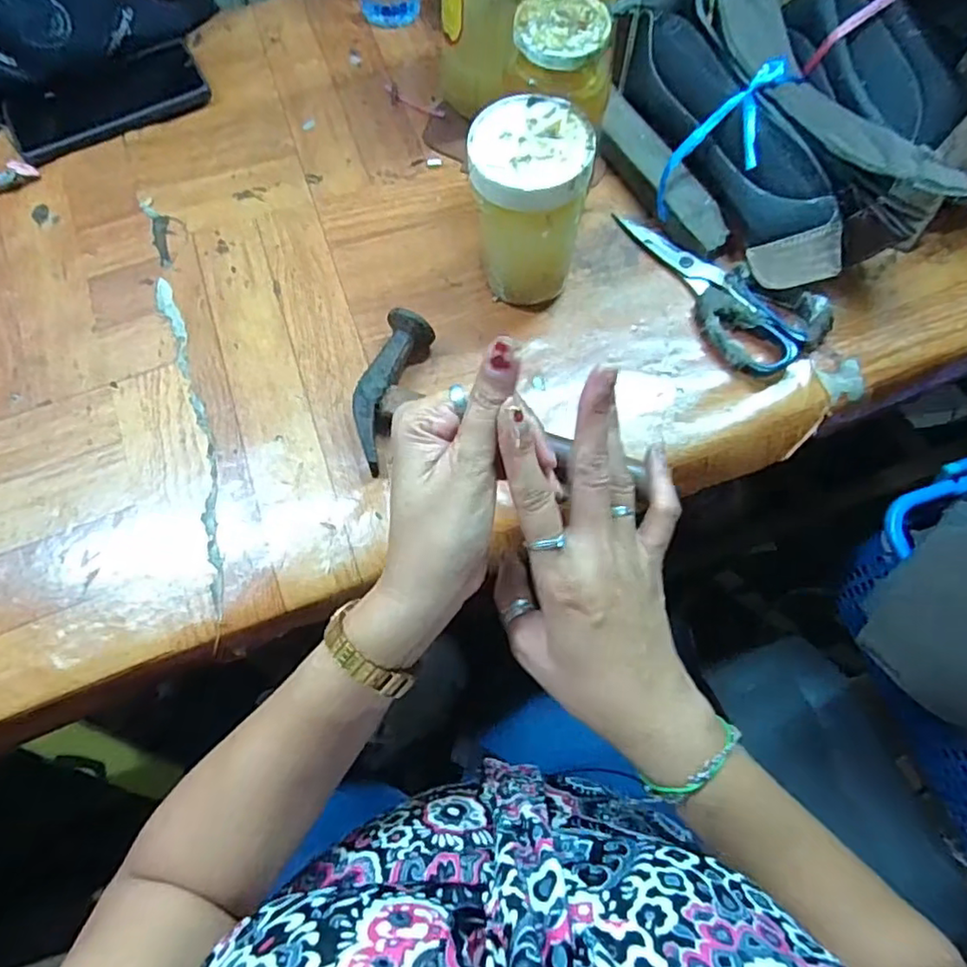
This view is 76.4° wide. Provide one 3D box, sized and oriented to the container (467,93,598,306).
[{"bbox_3d":[0.029,-0.188,0.427,0.074,0.108,0.080,9,69,2],"label":"container"}]

